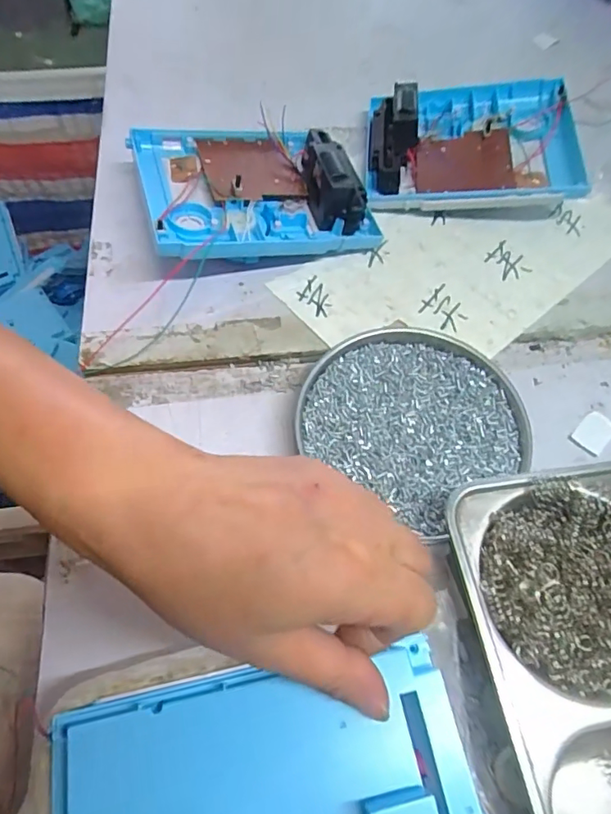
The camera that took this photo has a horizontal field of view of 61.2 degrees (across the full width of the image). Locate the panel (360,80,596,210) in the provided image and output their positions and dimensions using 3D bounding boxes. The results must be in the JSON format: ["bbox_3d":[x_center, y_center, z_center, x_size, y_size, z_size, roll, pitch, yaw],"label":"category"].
[{"bbox_3d":[0.138,-0.216,0.426,0.171,0.039,0.139,4,62,0],"label":"panel"}]

